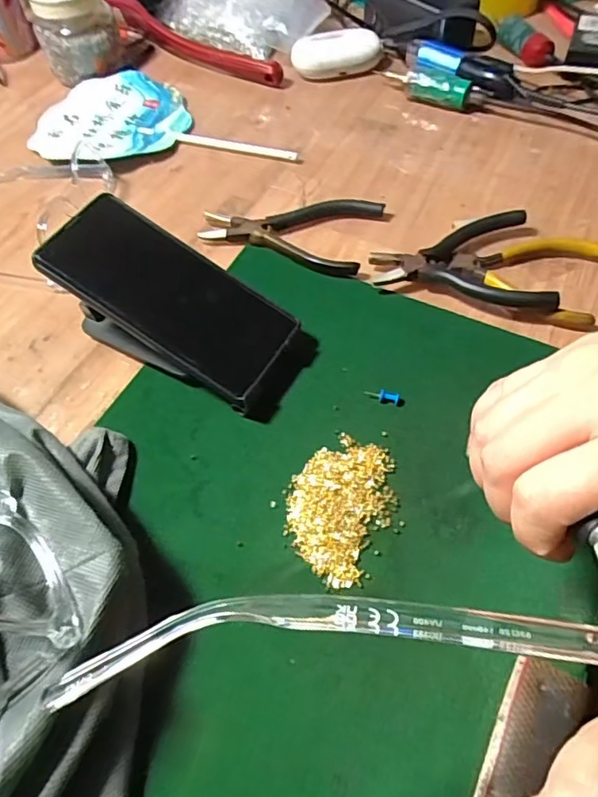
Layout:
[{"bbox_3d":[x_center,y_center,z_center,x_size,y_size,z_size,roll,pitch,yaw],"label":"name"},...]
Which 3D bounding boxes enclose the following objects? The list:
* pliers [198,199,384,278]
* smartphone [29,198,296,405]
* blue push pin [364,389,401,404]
[{"bbox_3d":[-0.008,-0.140,0.445,0.135,0.013,0.076,14,60,12],"label":"pliers"},{"bbox_3d":[-0.082,-0.069,0.359,0.160,0.010,0.073,33,64,-1],"label":"smartphone"},{"bbox_3d":[0.054,-0.001,0.355,0.023,0.005,0.007,9,59,10],"label":"blue push pin"}]

